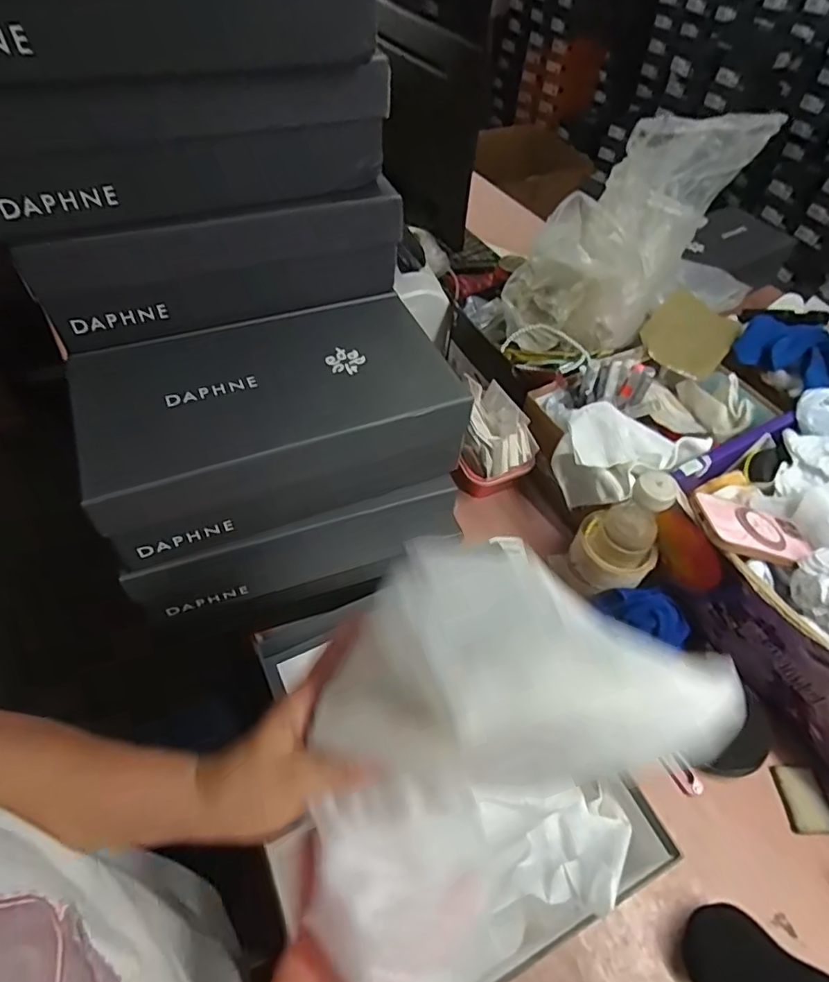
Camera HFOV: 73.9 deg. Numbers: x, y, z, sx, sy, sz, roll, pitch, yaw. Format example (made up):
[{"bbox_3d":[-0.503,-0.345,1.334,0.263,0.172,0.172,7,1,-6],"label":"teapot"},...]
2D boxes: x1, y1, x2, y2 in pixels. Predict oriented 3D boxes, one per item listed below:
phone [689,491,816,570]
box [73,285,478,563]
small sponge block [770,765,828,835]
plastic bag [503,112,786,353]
[{"bbox_3d":[0.361,0.043,0.581,0.141,0.015,0.071,13,45,-16],"label":"phone"},{"bbox_3d":[-0.118,-0.069,0.480,0.292,0.102,0.168,-18,56,-17],"label":"box"},{"bbox_3d":[0.383,0.303,0.541,0.046,0.004,0.059,-1,53,-5],"label":"small sponge block"},{"bbox_3d":[0.271,-0.359,0.749,0.264,0.251,0.192,-37,63,-27],"label":"plastic bag"}]

